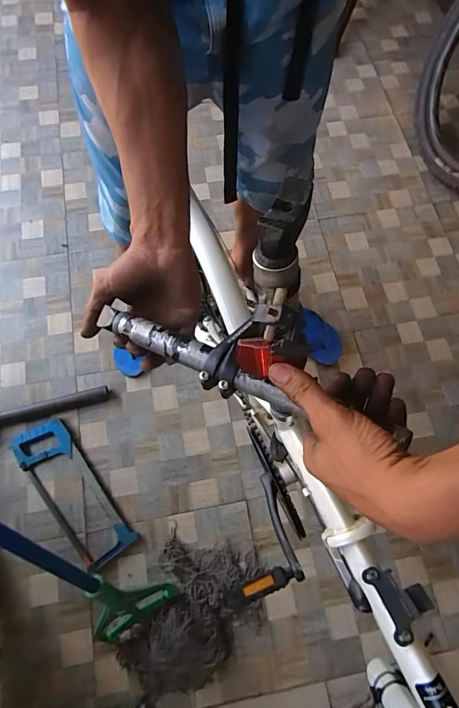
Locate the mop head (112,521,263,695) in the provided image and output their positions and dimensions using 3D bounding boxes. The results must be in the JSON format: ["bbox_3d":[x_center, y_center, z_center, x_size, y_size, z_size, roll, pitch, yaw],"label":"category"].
[{"bbox_3d":[-0.073,0.612,0.873,0.275,0.045,0.338,23,73,6],"label":"mop head"}]

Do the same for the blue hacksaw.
[{"bbox_3d":[-0.402,0.343,0.964,0.138,0.019,0.388,-36,76,-12],"label":"blue hacksaw"}]

